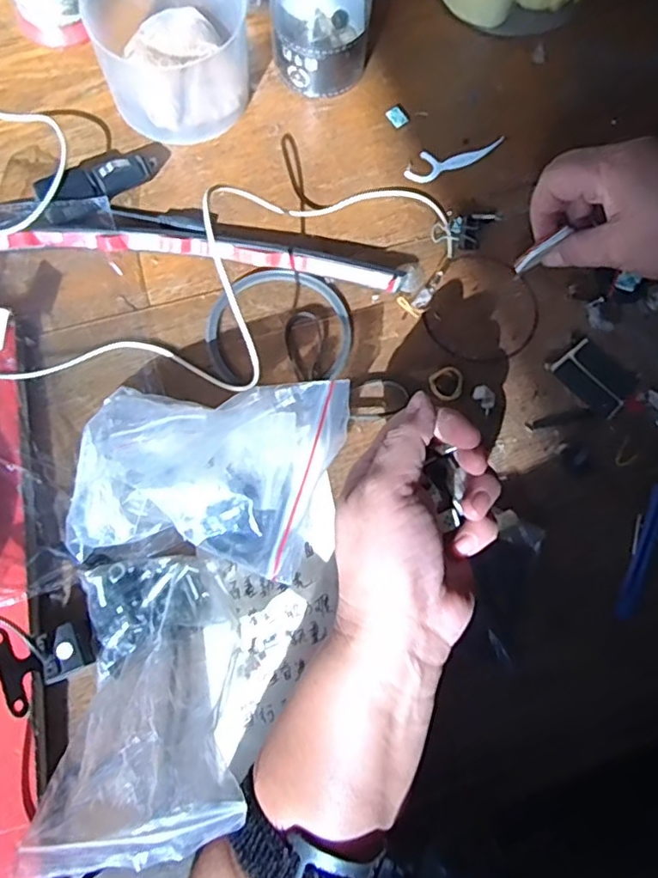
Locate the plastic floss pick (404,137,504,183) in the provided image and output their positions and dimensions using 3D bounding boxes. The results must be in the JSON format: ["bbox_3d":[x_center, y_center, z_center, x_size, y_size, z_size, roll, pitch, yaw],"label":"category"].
[{"bbox_3d":[0.086,-0.193,0.415,0.074,0.004,0.020,-27,78,-8],"label":"plastic floss pick"}]

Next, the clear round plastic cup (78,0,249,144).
[{"bbox_3d":[-0.101,-0.250,0.392,0.094,0.057,0.095,0,75,-2],"label":"clear round plastic cup"}]

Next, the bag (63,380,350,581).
[{"bbox_3d":[-0.063,0.016,0.317,0.128,0.064,0.097,8,75,0],"label":"bag"}]

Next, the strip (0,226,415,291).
[{"bbox_3d":[-0.143,-0.109,0.369,0.381,0.016,0.042,-1,67,-3],"label":"strip"}]

